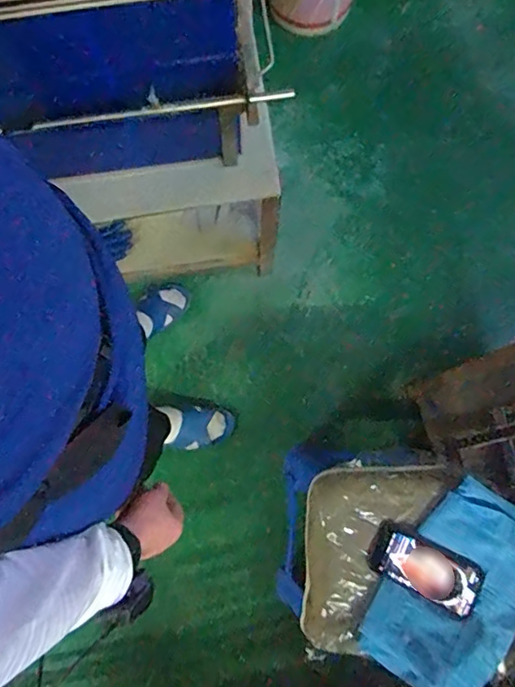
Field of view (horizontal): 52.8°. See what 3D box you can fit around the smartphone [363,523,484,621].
[{"bbox_3d":[0.263,0.357,0.823,0.168,0.015,0.087,24,82,22],"label":"smartphone"}]

